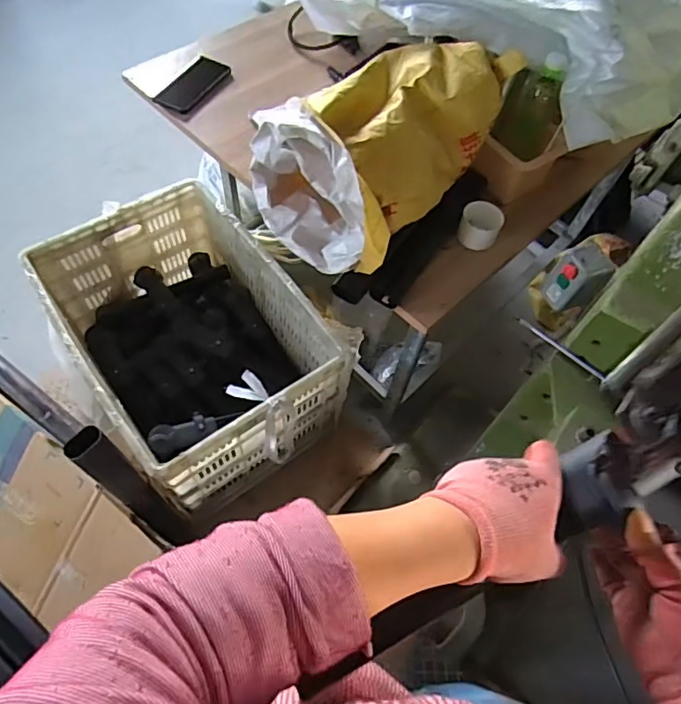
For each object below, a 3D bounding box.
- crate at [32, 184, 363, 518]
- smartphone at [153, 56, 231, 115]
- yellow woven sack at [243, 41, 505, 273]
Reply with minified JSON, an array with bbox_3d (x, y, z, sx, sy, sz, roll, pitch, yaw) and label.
[{"bbox_3d":[-0.369,-0.024,1.308,0.485,0.342,0.687,-34,68,-21],"label":"crate"},{"bbox_3d":[-0.287,-0.529,1.027,0.080,0.008,0.172,21,61,8],"label":"smartphone"},{"bbox_3d":[0.048,-0.294,0.765,0.225,0.186,0.307,35,64,15],"label":"yellow woven sack"}]

